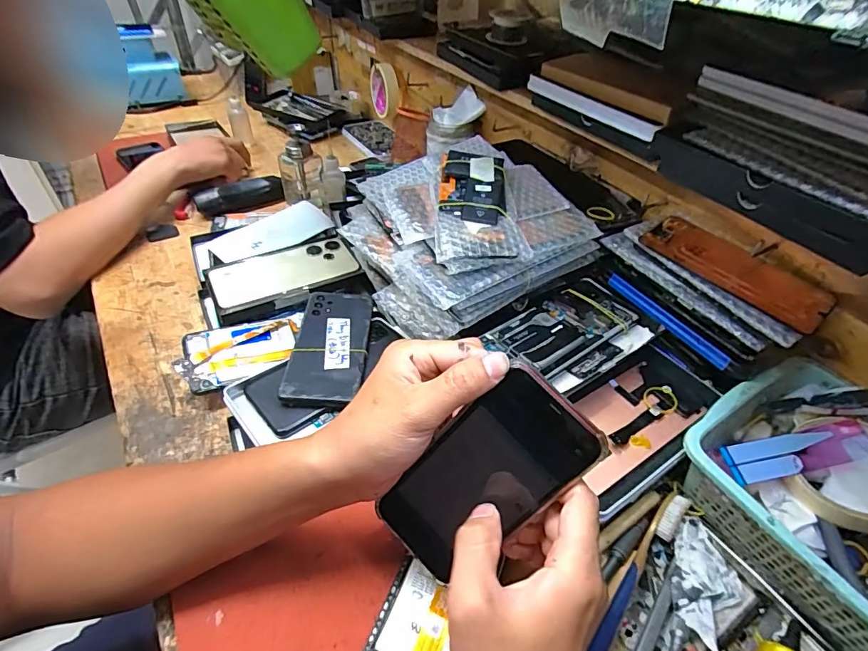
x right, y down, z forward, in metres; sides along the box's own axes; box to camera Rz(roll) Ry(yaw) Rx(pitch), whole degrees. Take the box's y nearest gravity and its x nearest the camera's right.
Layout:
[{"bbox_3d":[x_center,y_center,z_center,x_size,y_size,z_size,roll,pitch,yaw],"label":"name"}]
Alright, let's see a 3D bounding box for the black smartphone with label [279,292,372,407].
[{"bbox_3d":[-0.106,0.016,0.468,0.072,0.011,0.161,3,44,0],"label":"black smartphone with label"}]

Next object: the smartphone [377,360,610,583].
[{"bbox_3d":[0.028,0.098,0.285,0.073,0.151,0.009,46,18,10],"label":"smartphone"}]

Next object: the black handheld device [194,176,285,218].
[{"bbox_3d":[-0.304,-0.203,0.710,0.131,0.039,0.026,-22,49,-25],"label":"black handheld device"}]

